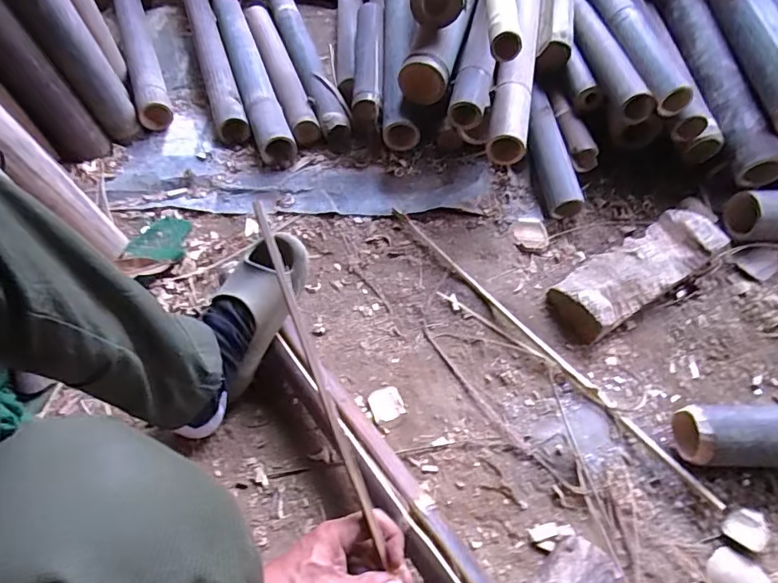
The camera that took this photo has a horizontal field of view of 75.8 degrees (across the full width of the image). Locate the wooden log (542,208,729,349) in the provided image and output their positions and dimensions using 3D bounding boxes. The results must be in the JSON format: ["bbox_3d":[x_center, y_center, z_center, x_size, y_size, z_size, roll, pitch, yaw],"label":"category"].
[{"bbox_3d":[0.385,-0.034,0.784,0.303,0.061,0.109,-27,57,-20],"label":"wooden log"}]

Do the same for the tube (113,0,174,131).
[{"bbox_3d":[-0.553,-0.538,1.103,0.066,0.073,0.537,-18,54,-14],"label":"tube"}]

